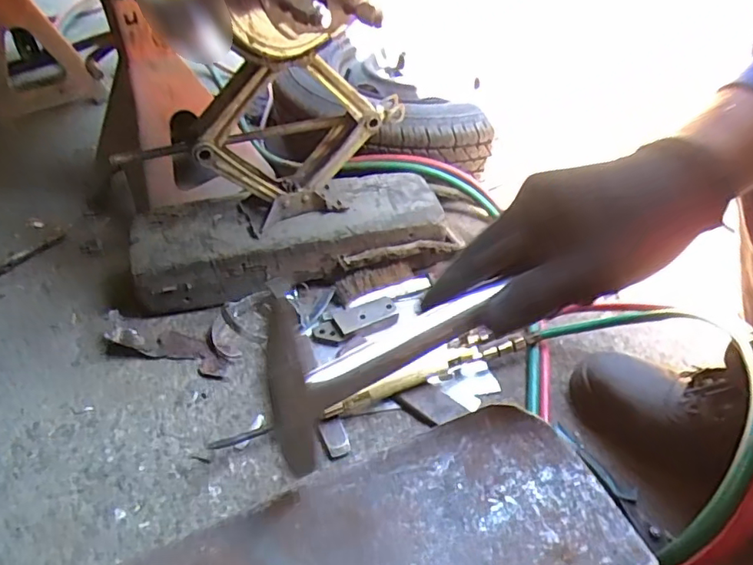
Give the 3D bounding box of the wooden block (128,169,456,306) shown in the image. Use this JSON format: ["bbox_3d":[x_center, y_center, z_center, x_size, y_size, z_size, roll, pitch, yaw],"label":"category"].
[{"bbox_3d":[-0.114,-0.064,0.781,0.420,0.103,0.135,-10,45,-11],"label":"wooden block"}]

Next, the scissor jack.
[{"bbox_3d":[-0.120,-0.164,0.675,0.353,0.210,0.077,-18,47,-19],"label":"scissor jack"}]

